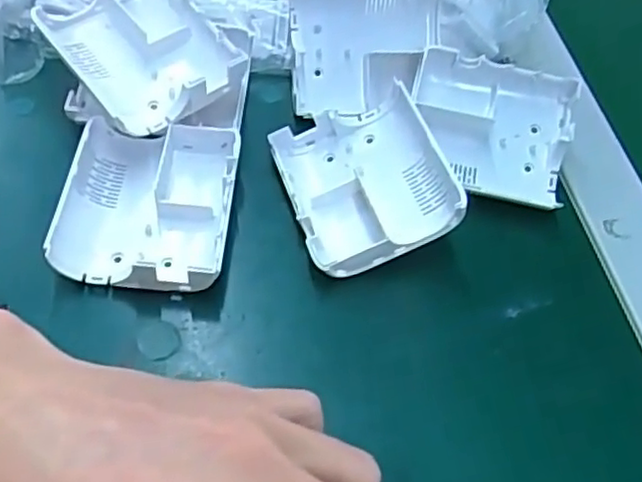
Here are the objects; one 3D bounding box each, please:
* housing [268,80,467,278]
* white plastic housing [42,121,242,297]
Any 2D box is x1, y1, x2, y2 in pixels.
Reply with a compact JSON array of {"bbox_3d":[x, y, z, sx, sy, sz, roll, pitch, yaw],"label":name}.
[{"bbox_3d":[0.019,-0.029,0.305,0.067,0.029,0.079,-12,60,-12],"label":"housing"},{"bbox_3d":[-0.074,-0.017,0.296,0.070,0.023,0.080,5,58,-1],"label":"white plastic housing"}]

